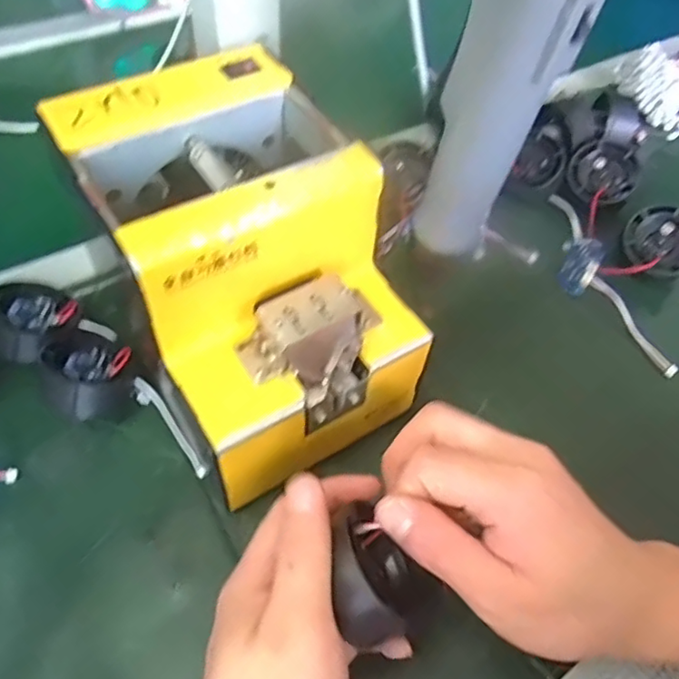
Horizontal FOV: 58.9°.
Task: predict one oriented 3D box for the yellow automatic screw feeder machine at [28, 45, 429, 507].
[{"bbox_3d":[-0.049,-0.032,0.324,0.119,0.145,0.170,-26,60,-21],"label":"yellow automatic screw feeder machine"}]

